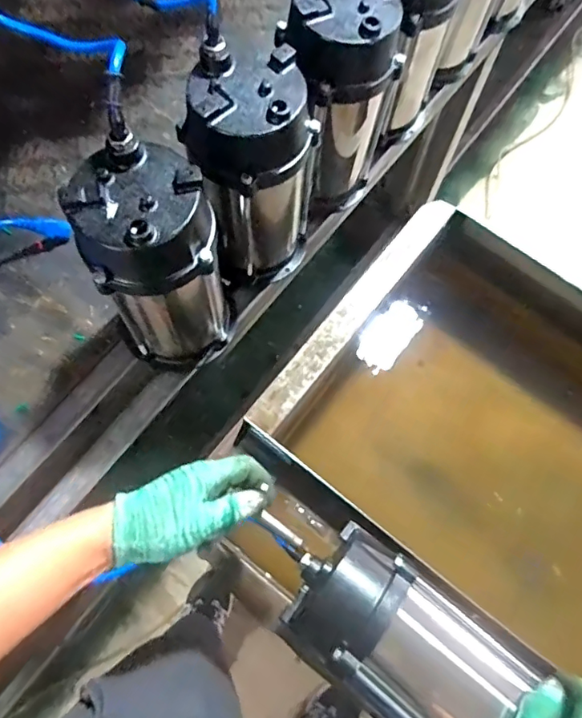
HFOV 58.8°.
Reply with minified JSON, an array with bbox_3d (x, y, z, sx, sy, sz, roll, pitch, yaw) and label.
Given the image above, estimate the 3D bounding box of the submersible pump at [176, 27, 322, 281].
[{"bbox_3d":[-0.037,-0.196,0.593,0.113,0.276,0.113,-39,76,-14],"label":"submersible pump"}]

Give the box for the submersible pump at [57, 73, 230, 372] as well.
[{"bbox_3d":[-0.134,-0.094,0.546,0.126,0.271,0.129,-18,72,-7],"label":"submersible pump"}]

